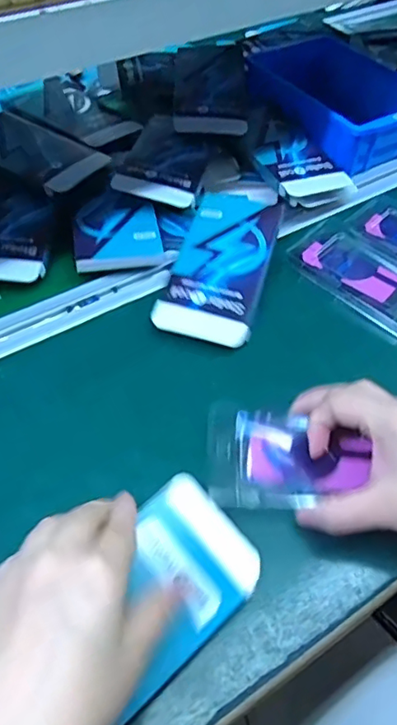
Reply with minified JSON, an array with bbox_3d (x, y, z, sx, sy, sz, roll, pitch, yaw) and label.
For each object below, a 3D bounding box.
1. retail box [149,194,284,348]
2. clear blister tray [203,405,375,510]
[{"bbox_3d":[0.023,-0.100,0.497,0.082,0.024,0.194,12,53,9],"label":"retail box"},{"bbox_3d":[0.060,0.062,0.374,0.105,0.018,0.072,-1,52,-1],"label":"clear blister tray"}]

